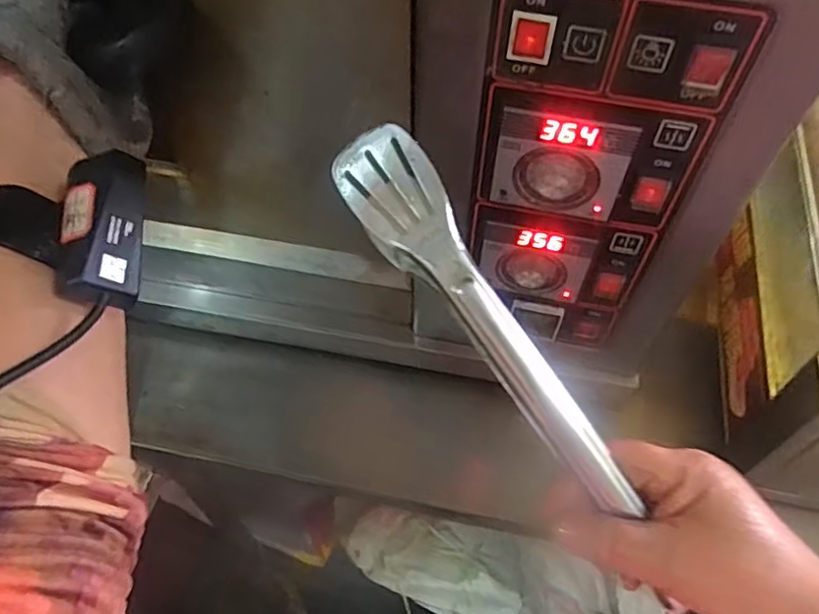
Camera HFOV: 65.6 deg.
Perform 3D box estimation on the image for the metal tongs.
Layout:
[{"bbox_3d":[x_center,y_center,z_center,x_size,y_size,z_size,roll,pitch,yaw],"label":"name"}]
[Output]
[{"bbox_3d":[0.037,0.005,0.313,0.039,0.021,0.217,-34,86,-21],"label":"metal tongs"}]

